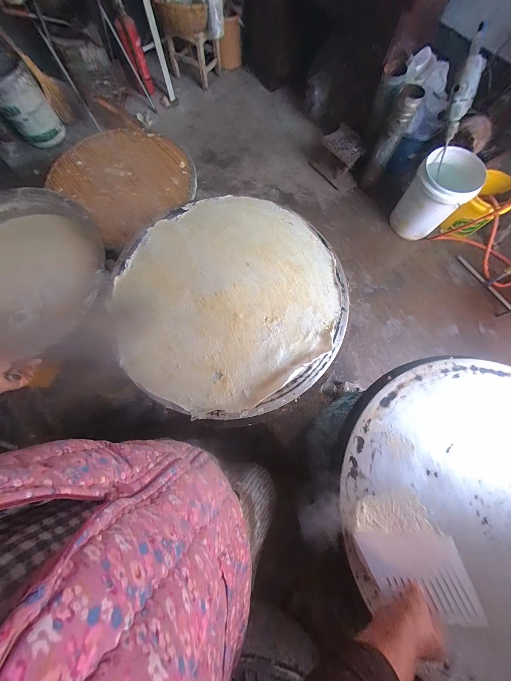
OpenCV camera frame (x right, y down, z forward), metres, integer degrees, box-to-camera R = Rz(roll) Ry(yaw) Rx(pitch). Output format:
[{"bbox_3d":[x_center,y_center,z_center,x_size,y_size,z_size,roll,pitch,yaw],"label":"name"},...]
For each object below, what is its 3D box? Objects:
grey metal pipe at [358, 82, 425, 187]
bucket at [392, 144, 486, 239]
[{"bbox_3d":[0.747,-1.120,1.371,0.122,0.499,0.110,29,77,7],"label":"grey metal pipe"},{"bbox_3d":[1.027,-0.827,1.368,0.298,0.366,0.298,0,75,0],"label":"bucket"}]

